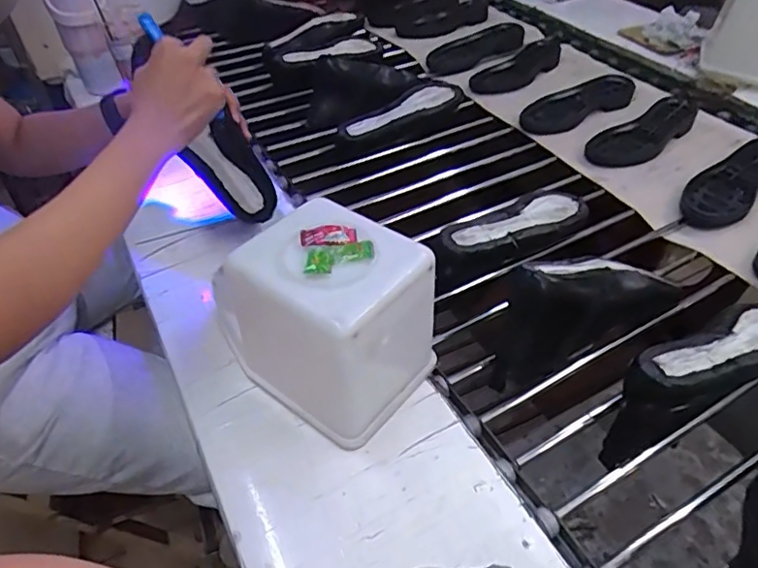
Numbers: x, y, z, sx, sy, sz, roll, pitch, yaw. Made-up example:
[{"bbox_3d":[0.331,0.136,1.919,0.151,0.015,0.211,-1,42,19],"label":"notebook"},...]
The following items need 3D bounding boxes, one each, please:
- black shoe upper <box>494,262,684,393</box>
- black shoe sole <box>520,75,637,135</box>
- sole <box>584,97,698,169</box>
[{"bbox_3d":[0.230,0.022,0.653,0.246,0.117,0.078,-23,47,-18],"label":"black shoe upper"},{"bbox_3d":[0.376,-0.344,1.082,0.253,0.028,0.096,-23,47,-18],"label":"black shoe sole"},{"bbox_3d":[0.469,-0.270,0.999,0.242,0.030,0.091,-31,50,-25],"label":"sole"}]

